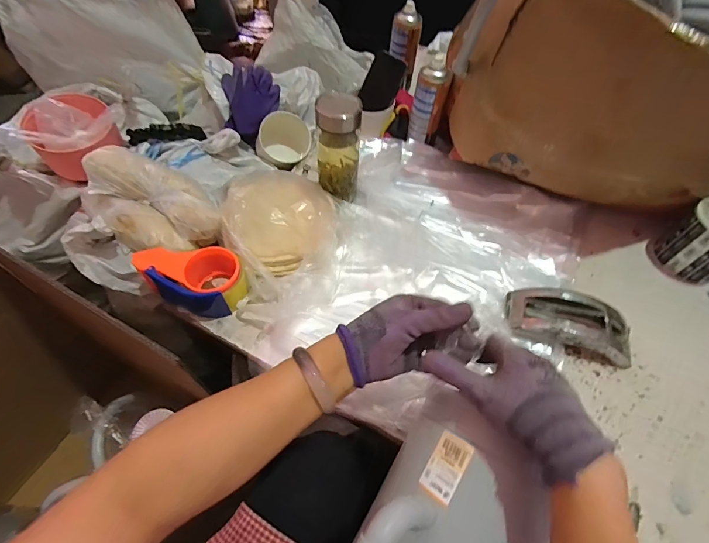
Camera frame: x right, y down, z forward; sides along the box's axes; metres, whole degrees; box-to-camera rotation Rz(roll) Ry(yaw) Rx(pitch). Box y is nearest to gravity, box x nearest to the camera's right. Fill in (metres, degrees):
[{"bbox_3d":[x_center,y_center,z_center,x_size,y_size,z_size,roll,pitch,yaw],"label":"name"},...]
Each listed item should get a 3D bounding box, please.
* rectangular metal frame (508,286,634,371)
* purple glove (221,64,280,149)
[{"bbox_3d":[0.334,0.081,0.567,0.190,0.056,0.085,18,57,9],"label":"rectangular metal frame"},{"bbox_3d":[-0.233,-0.382,0.805,0.109,0.088,0.179,6,56,1],"label":"purple glove"}]

